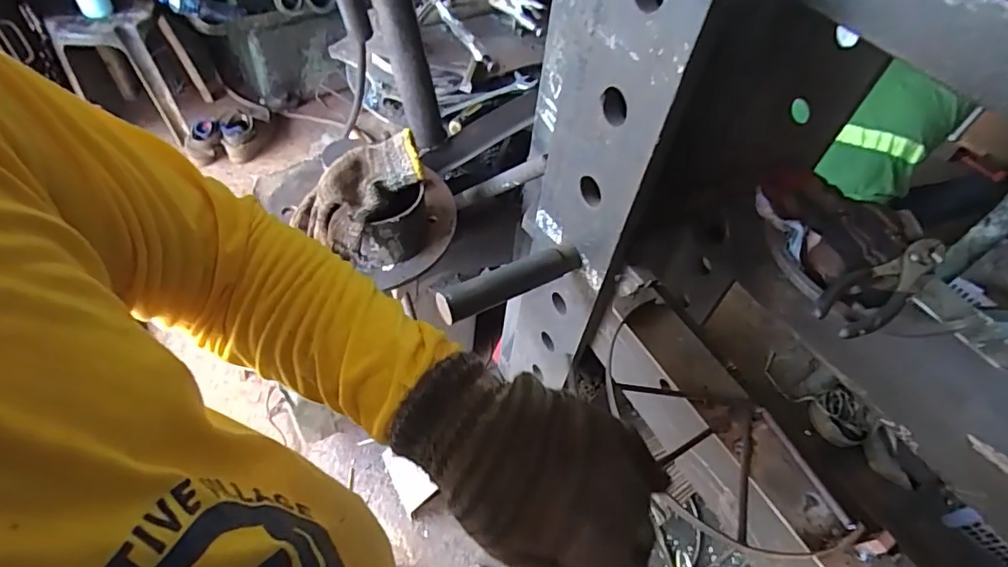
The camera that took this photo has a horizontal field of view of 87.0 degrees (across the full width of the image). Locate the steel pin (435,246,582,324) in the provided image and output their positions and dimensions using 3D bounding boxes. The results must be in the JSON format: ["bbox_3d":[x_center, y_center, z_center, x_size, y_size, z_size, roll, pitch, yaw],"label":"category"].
[{"bbox_3d":[0.007,-0.002,0.560,0.163,0.031,0.026,-20,56,-20],"label":"steel pin"}]

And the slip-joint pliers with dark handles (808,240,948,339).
[{"bbox_3d":[0.379,-0.002,0.526,0.198,0.017,0.053,-27,59,-24],"label":"slip-joint pliers with dark handles"}]

